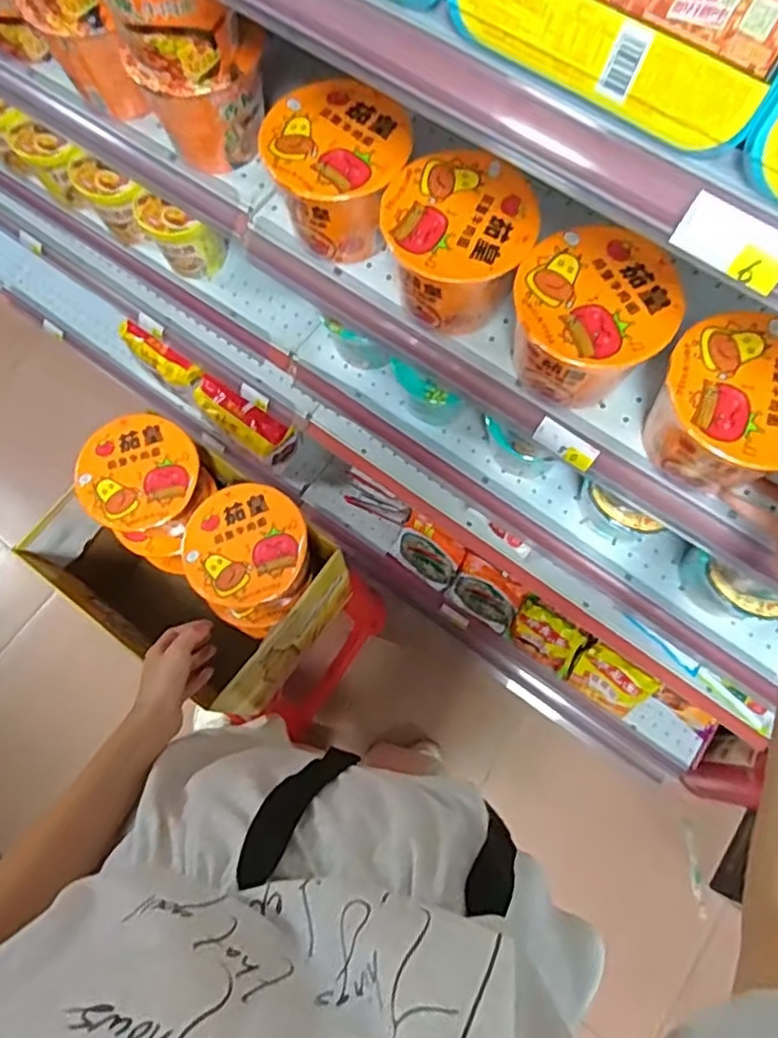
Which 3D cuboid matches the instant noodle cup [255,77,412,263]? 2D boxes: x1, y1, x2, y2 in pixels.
[{"bbox_3d":[-0.046,-0.323,0.627,0.126,0.106,0.121,0,72,1],"label":"instant noodle cup"}]

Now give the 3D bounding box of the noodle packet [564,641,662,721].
[{"bbox_3d":[0.398,0.293,1.172,0.135,0.104,0.034,37,32,11],"label":"noodle packet"}]

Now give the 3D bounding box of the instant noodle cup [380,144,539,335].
[{"bbox_3d":[0.061,-0.247,0.600,0.125,0.100,0.125,0,72,1],"label":"instant noodle cup"}]

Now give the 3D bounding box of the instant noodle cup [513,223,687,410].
[{"bbox_3d":[0.173,-0.170,0.577,0.128,0.101,0.123,0,72,1],"label":"instant noodle cup"}]

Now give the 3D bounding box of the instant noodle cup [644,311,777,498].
[{"bbox_3d":[0.282,-0.089,0.550,0.122,0.100,0.119,0,72,1],"label":"instant noodle cup"}]

